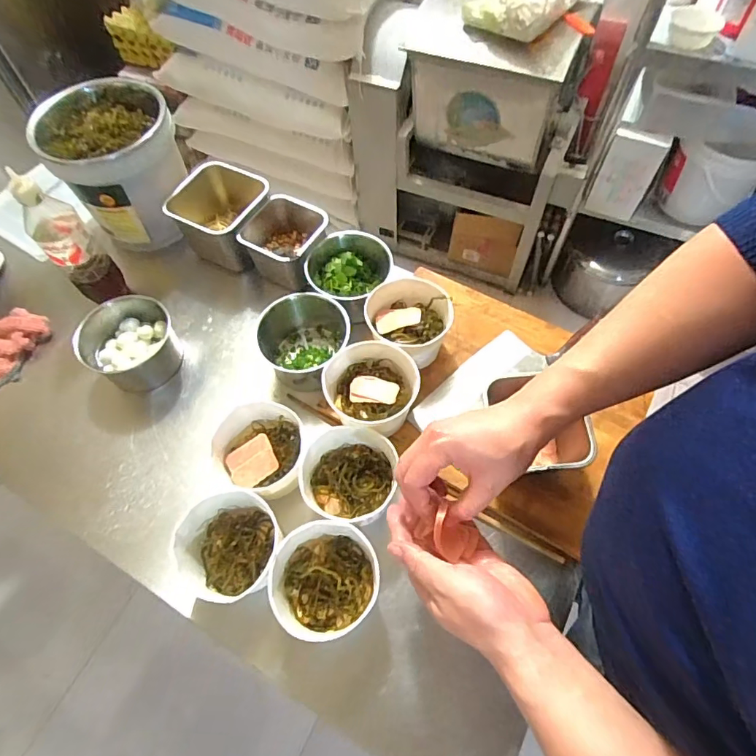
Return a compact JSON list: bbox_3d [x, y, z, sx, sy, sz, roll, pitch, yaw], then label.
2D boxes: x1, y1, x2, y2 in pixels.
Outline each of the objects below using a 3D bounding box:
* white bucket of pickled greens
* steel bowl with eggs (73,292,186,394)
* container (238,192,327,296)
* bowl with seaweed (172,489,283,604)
[{"bbox_3d":[-0.432,-0.358,0.820,0.192,0.193,0.183,-1,61,2],"label":"white bucket of pickled greens"},{"bbox_3d":[-0.373,-0.050,0.719,0.128,0.096,0.112,-24,63,-11],"label":"steel bowl with eggs"},{"bbox_3d":[-0.146,-0.215,0.787,0.124,0.101,0.122,29,66,17],"label":"container"},{"bbox_3d":[-0.176,0.201,0.565,0.124,0.070,0.115,-1,61,2],"label":"bowl with seaweed"}]

